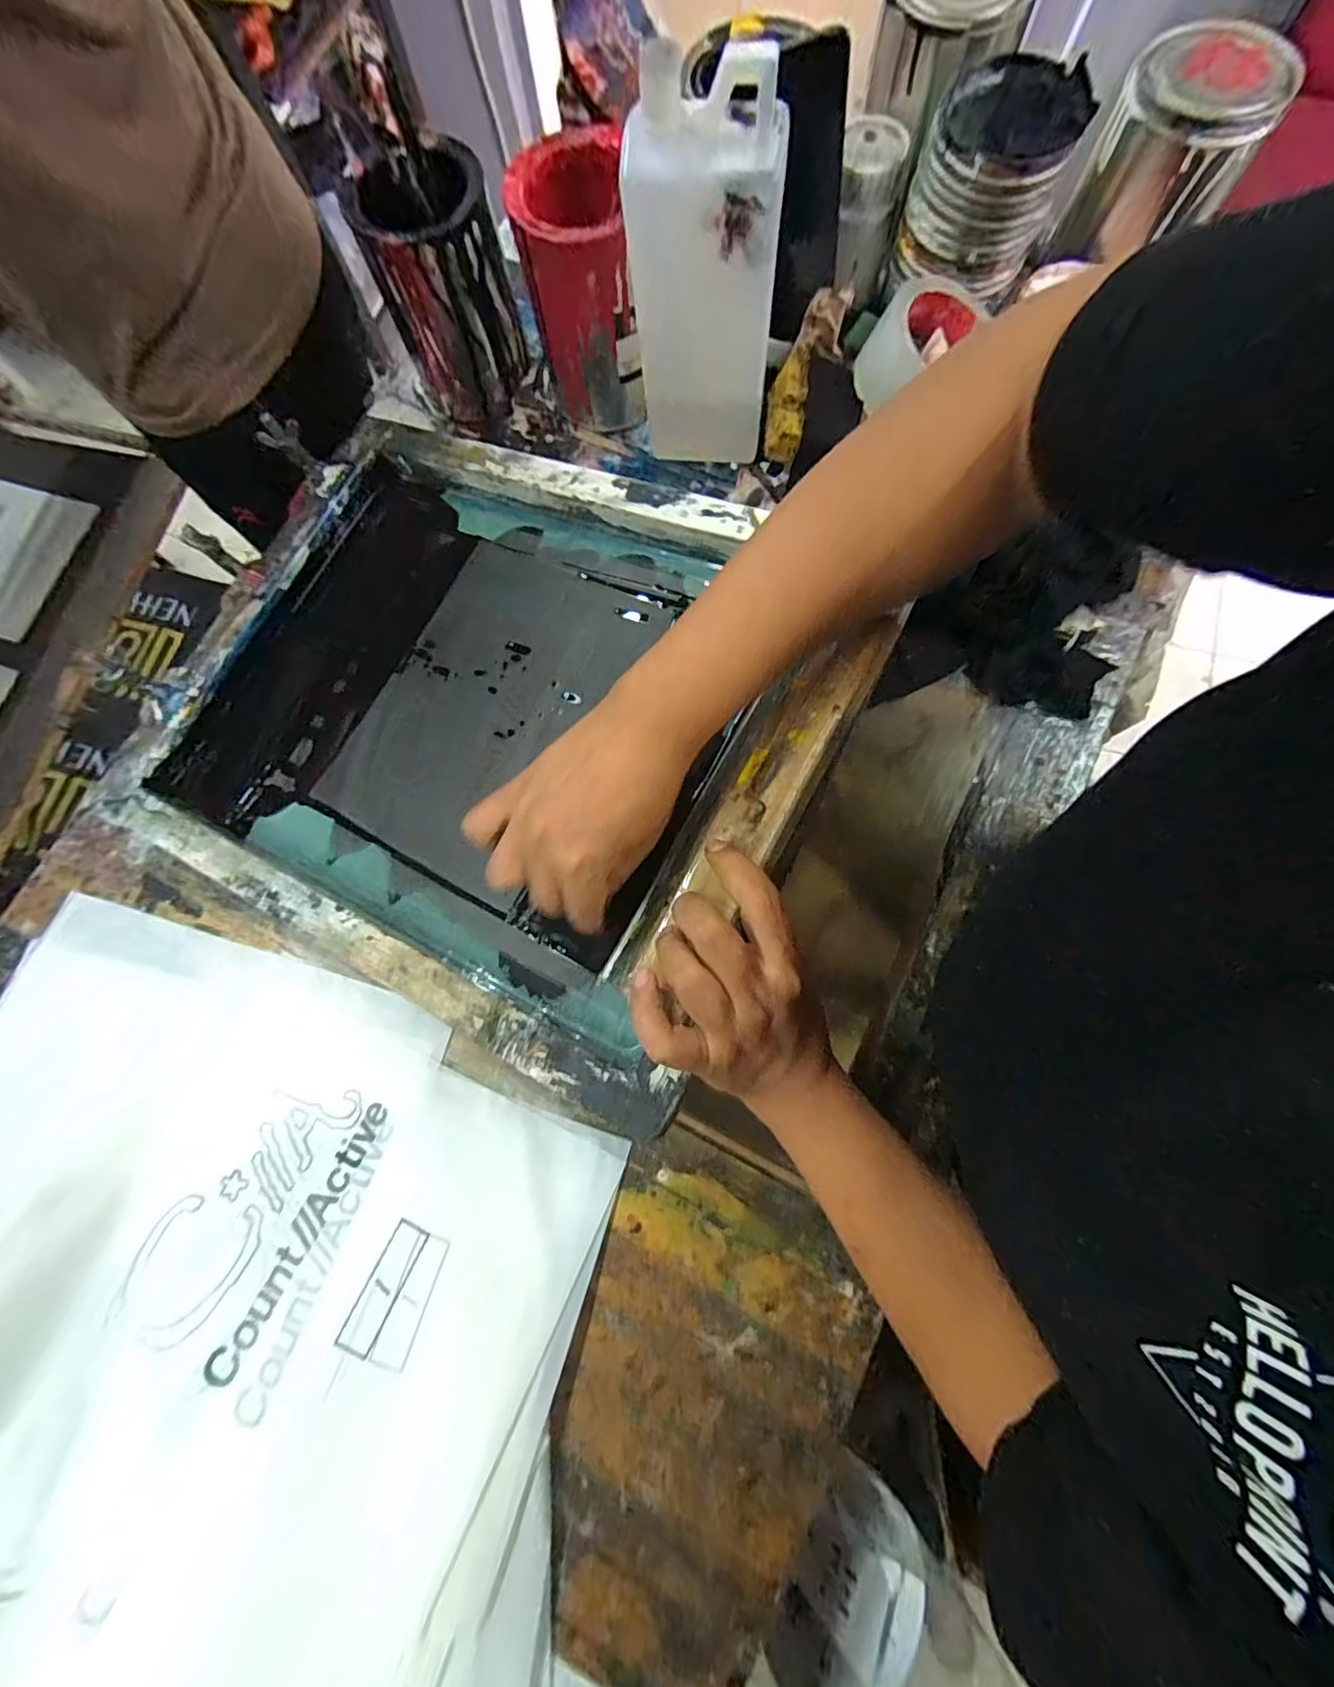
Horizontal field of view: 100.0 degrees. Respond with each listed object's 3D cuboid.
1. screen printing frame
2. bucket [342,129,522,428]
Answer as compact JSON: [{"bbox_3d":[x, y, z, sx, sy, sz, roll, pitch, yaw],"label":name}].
[{"bbox_3d":[-0.130,-0.102,0.412,0.491,0.070,0.392,24,80,20],"label":"screen printing frame"},{"bbox_3d":[-0.189,-0.470,0.477,0.097,0.144,0.092,-1,78,3],"label":"bucket"}]

